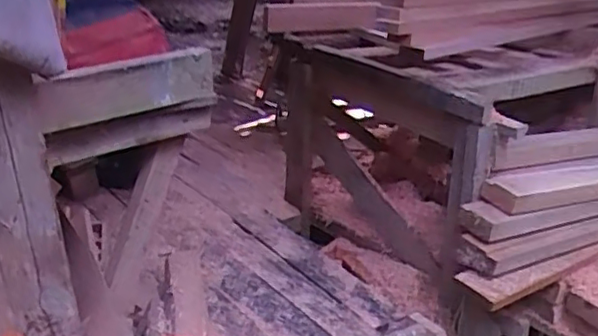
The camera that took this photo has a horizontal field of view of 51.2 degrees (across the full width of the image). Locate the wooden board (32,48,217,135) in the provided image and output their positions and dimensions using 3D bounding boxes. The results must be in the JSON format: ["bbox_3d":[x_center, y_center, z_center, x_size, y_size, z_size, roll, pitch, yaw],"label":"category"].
[{"bbox_3d":[-0.267,-0.125,0.997,0.290,0.092,0.028,-17,27,-36],"label":"wooden board"}]

